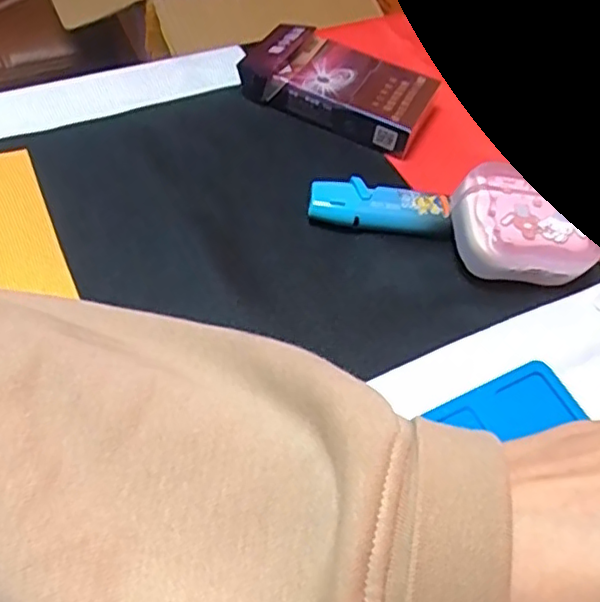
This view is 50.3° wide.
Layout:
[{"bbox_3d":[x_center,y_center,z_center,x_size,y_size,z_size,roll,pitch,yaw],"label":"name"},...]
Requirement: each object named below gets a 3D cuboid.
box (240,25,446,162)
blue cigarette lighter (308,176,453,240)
[{"bbox_3d":[0.020,-0.118,0.355,0.100,0.027,0.051,25,55,12],"label":"box"},{"bbox_3d":[0.038,-0.043,0.309,0.067,0.017,0.022,7,54,0],"label":"blue cigarette lighter"}]

